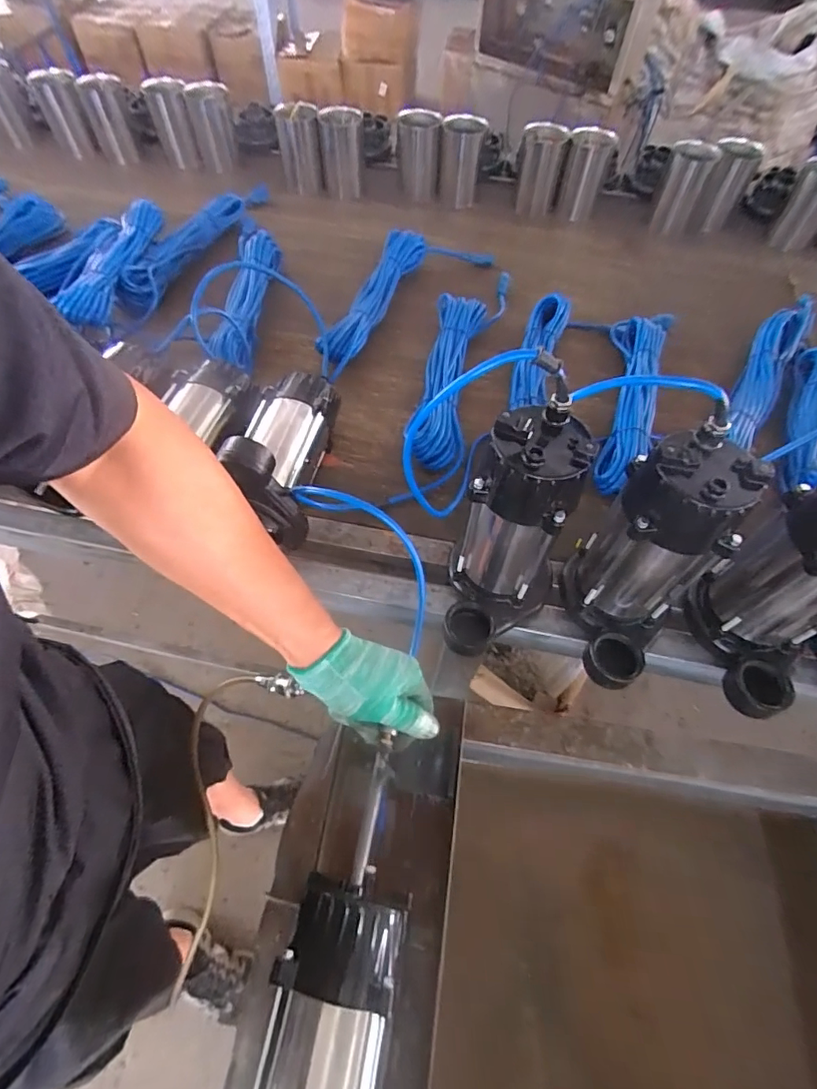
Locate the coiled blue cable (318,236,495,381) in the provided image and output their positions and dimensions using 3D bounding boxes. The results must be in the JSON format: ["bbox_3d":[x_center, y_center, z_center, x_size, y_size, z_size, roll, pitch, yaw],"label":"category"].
[{"bbox_3d":[-0.066,-0.412,0.841,0.067,0.066,0.361,20,60,10],"label":"coiled blue cable"}]

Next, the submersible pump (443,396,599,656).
[{"bbox_3d":[0.093,0.003,0.485,0.106,0.241,0.151,33,63,17],"label":"submersible pump"}]

